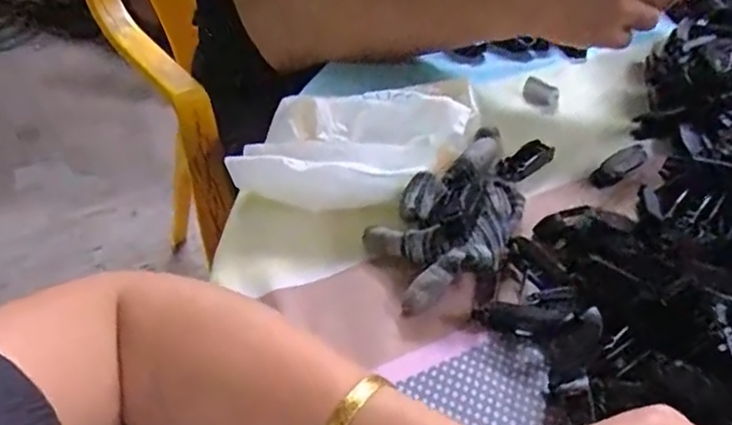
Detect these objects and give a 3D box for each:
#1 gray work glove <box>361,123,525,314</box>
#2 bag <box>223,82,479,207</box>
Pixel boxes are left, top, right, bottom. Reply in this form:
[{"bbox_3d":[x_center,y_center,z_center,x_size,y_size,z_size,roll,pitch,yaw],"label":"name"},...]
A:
[{"bbox_3d":[0.061,0.004,0.393,0.073,0.039,0.135,35,53,29],"label":"gray work glove"},{"bbox_3d":[-0.006,-0.053,0.446,0.160,0.048,0.111,2,44,0],"label":"bag"}]

